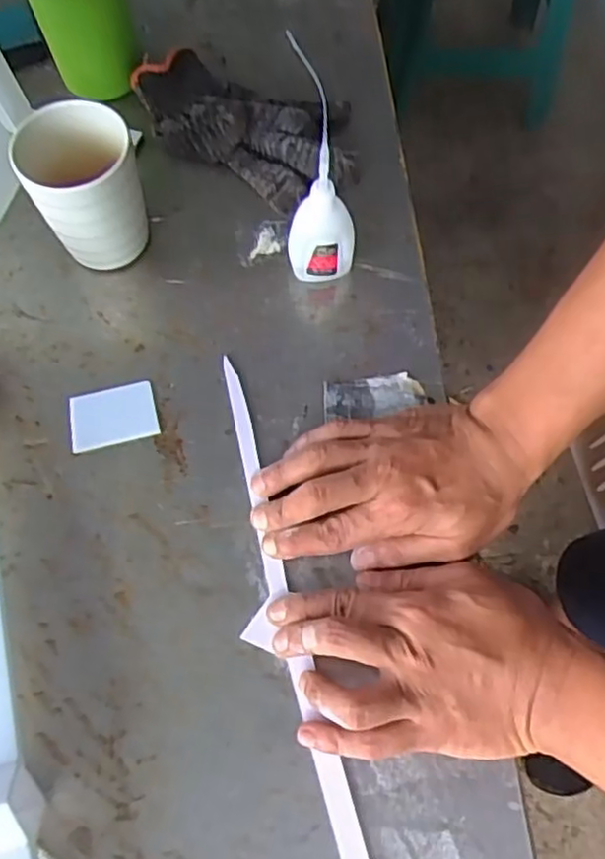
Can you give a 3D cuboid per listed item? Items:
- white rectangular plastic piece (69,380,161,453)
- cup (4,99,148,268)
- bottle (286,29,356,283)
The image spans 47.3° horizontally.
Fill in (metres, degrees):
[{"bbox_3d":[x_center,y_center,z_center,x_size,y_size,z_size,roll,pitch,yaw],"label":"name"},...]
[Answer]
[{"bbox_3d":[-0.122,-0.010,0.446,0.055,0.005,0.039,-10,67,-5],"label":"white rectangular plastic piece"},{"bbox_3d":[-0.142,-0.155,0.454,0.070,0.094,0.072,0,67,0],"label":"cup"},{"bbox_3d":[0.013,-0.153,0.429,0.044,0.143,0.046,-1,67,-1],"label":"bottle"}]

